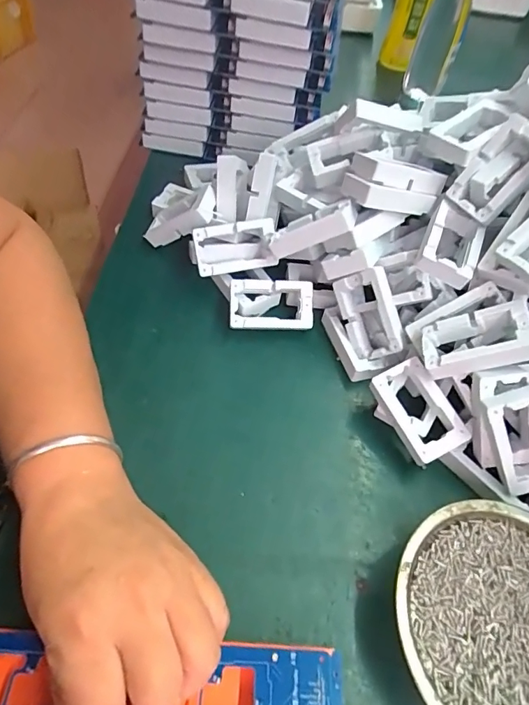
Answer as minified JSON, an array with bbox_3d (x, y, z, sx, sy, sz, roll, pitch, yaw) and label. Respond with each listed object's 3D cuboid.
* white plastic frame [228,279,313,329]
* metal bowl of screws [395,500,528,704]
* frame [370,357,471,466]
[{"bbox_3d":[0.006,-0.039,0.381,0.068,0.012,0.040,0,90,-6],"label":"white plastic frame"},{"bbox_3d":[0.132,0.154,0.256,0.119,0.038,0.123,4,53,-5],"label":"metal bowl of screws"},{"bbox_3d":[0.109,0.041,0.325,0.041,0.015,0.068,-29,69,3],"label":"frame"}]

